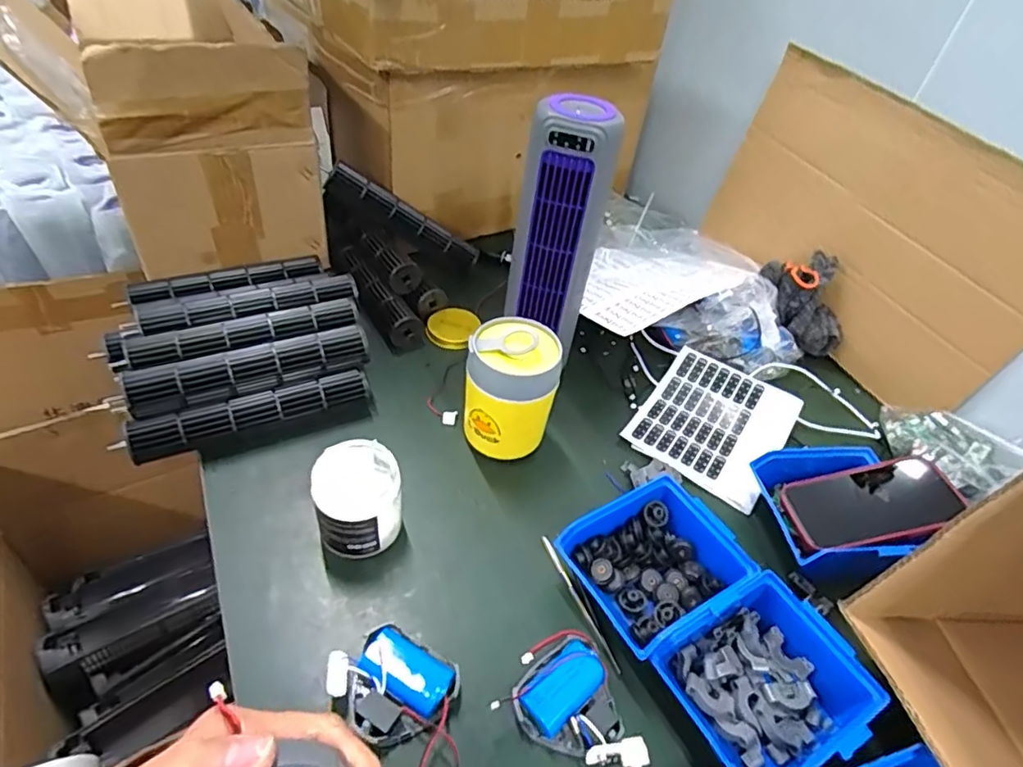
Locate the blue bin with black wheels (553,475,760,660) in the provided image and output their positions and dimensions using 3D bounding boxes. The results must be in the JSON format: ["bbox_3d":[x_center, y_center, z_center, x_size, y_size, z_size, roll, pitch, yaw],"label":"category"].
[{"bbox_3d":[0.125,0.160,0.505,0.141,0.063,0.115,-21,51,-26],"label":"blue bin with black wheels"}]

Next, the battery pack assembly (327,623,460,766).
[{"bbox_3d":[-0.063,0.249,0.411,0.078,0.027,0.162,-27,54,-31],"label":"battery pack assembly"}]

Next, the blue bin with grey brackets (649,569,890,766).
[{"bbox_3d":[0.193,0.227,0.438,0.135,0.059,0.114,-20,50,-26],"label":"blue bin with grey brackets"}]

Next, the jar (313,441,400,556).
[{"bbox_3d":[-0.136,0.104,0.512,0.070,0.081,0.074,4,44,-4],"label":"jar"}]

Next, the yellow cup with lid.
[{"bbox_3d":[0.000,0.012,0.595,0.088,0.140,0.089,5,44,-5],"label":"yellow cup with lid"}]

